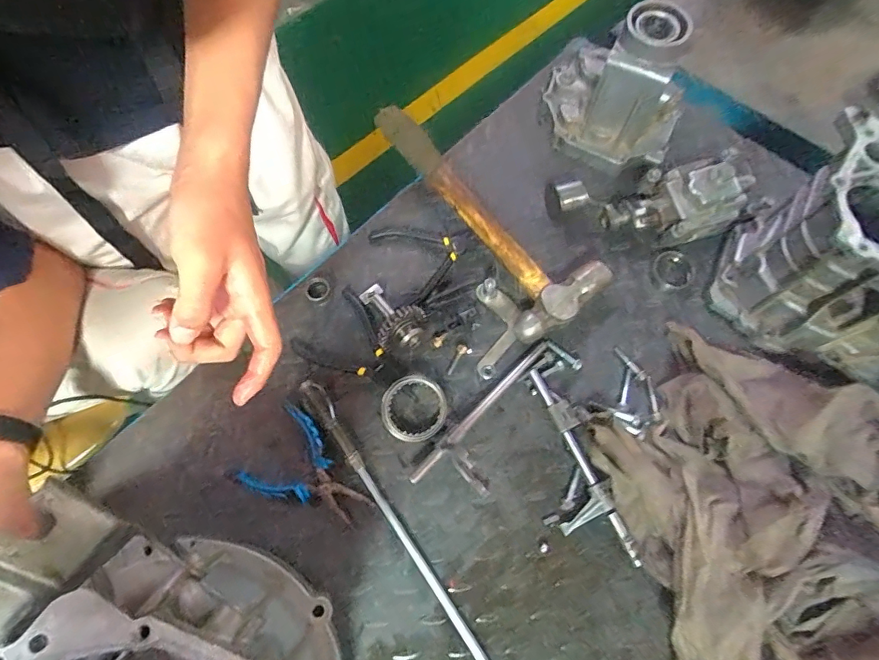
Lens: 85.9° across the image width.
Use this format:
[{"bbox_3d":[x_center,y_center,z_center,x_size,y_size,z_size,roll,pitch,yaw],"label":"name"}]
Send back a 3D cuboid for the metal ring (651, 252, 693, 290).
[{"bbox_3d":[0.296,-0.075,0.598,0.051,0.009,0.049,0,80,0],"label":"metal ring"}]

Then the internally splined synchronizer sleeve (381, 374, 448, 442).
[{"bbox_3d":[-0.029,0.088,0.531,0.072,0.020,0.073,34,80,10],"label":"internally splined synchronizer sleeve"}]

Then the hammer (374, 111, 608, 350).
[{"bbox_3d":[0.062,-0.164,0.614,0.127,0.062,0.365,-30,71,-10],"label":"hammer"}]

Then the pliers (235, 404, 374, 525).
[{"bbox_3d":[-0.137,0.155,0.515,0.136,0.019,0.092,28,71,11],"label":"pliers"}]

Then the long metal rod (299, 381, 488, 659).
[{"bbox_3d":[-0.041,0.210,0.491,0.022,0.026,0.378,-34,72,-12],"label":"long metal rod"}]

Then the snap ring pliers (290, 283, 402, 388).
[{"bbox_3d":[-0.102,0.019,0.567,0.133,0.020,0.101,39,74,14],"label":"snap ring pliers"}]

